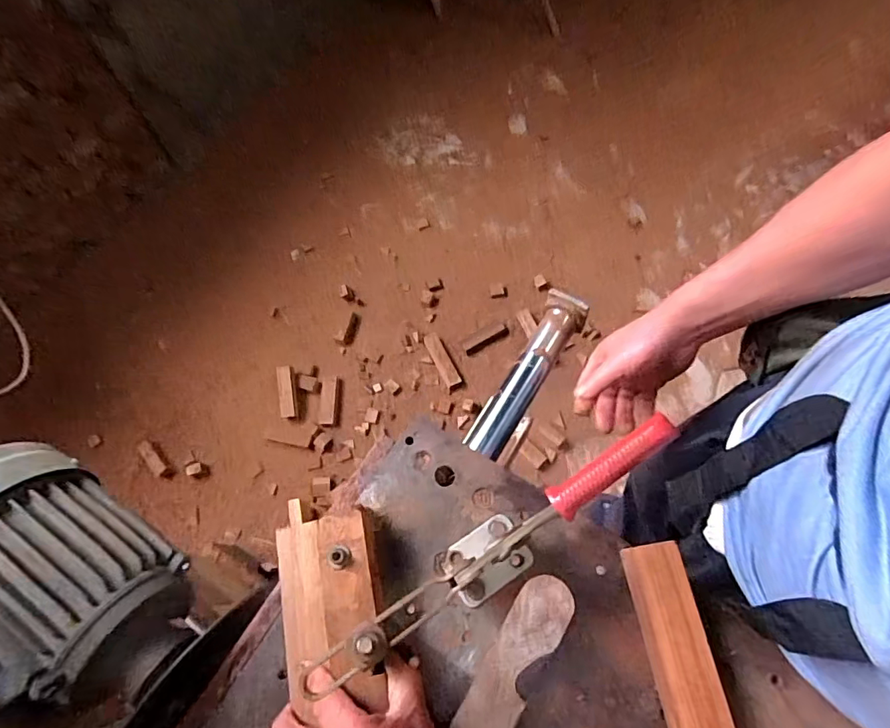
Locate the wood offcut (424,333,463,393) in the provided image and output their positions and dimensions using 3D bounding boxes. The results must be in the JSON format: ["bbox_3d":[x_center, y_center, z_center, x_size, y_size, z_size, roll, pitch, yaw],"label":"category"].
[{"bbox_3d":[-0.007,-0.012,1.391,0.045,0.032,0.197,-23,69,-6],"label":"wood offcut"}]

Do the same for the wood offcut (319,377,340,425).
[{"bbox_3d":[-0.314,0.101,1.374,0.048,0.019,0.133,0,68,3],"label":"wood offcut"}]

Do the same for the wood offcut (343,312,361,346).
[{"bbox_3d":[-0.267,-0.099,1.459,0.030,0.018,0.104,10,69,7],"label":"wood offcut"}]

